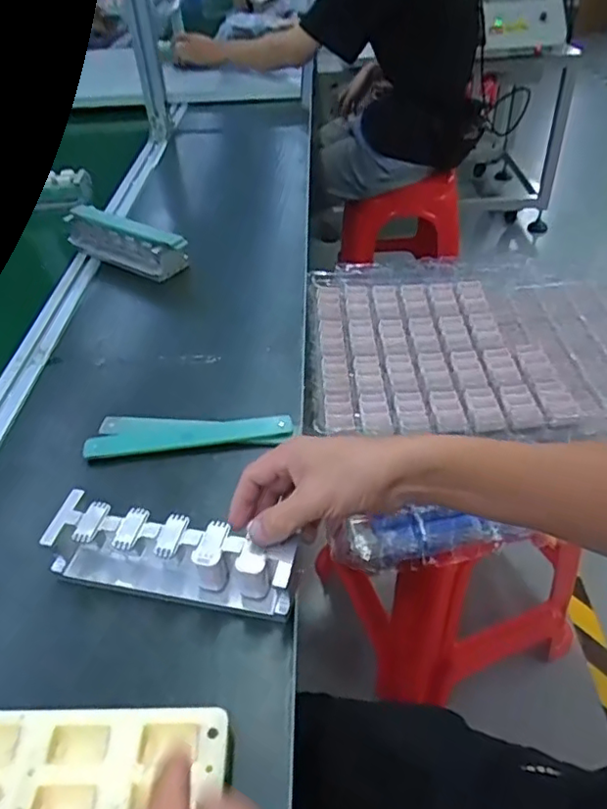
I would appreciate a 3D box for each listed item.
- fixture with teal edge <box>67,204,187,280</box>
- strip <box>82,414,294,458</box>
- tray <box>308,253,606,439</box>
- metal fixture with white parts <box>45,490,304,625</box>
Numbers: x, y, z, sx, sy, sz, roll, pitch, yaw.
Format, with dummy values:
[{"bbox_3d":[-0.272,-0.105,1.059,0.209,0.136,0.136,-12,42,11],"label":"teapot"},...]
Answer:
[{"bbox_3d":[-0.257,-0.229,0.835,0.212,0.063,0.051,23,48,26],"label":"fixture with teal edge"},{"bbox_3d":[-0.110,0.029,0.568,0.195,0.006,0.031,-6,42,-1],"label":"strip"},{"bbox_3d":[0.258,-0.104,0.821,0.489,0.025,0.404,-2,42,2],"label":"tray"},{"bbox_3d":[-0.100,0.117,0.449,0.187,0.055,0.049,8,42,12],"label":"metal fixture with white parts"}]

